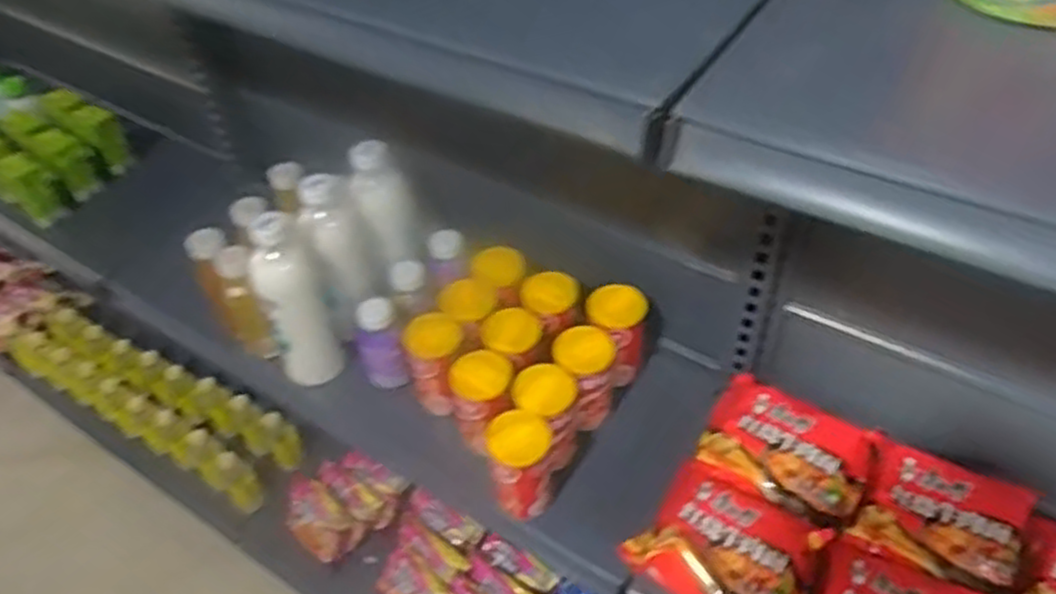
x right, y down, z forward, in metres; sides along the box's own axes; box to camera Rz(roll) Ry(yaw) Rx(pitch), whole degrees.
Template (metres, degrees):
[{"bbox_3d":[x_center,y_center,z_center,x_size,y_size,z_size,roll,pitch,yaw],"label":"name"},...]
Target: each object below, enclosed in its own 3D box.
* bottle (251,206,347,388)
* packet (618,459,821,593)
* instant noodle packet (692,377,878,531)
[{"bbox_3d":[-0.290,0.006,0.963,0.083,0.254,0.087,-20,49,-15],"label":"bottle"},{"bbox_3d":[0.198,0.251,0.765,0.163,0.053,0.139,27,55,26],"label":"packet"},{"bbox_3d":[0.281,0.164,0.836,0.166,0.032,0.122,23,53,23],"label":"instant noodle packet"}]

